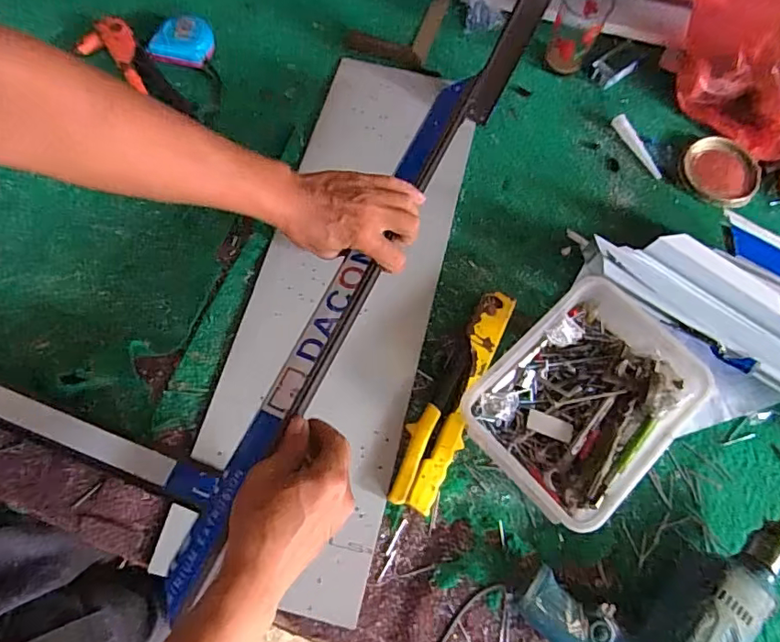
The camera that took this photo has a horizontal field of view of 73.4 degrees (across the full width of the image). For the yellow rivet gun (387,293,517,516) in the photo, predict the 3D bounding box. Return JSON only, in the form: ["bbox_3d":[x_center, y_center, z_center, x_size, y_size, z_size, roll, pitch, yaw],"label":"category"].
[{"bbox_3d":[0.069,0.078,0.548,0.049,0.032,0.241,26,70,7],"label":"yellow rivet gun"}]

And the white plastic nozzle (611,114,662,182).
[{"bbox_3d":[0.326,-0.233,0.688,0.016,0.015,0.104,-23,72,-11],"label":"white plastic nozzle"}]

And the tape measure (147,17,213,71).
[{"bbox_3d":[-0.275,-0.371,0.695,0.078,0.040,0.063,1,69,-2],"label":"tape measure"}]

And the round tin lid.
[{"bbox_3d":[0.432,-0.197,0.677,0.100,0.010,0.095,1,69,-2],"label":"round tin lid"}]

